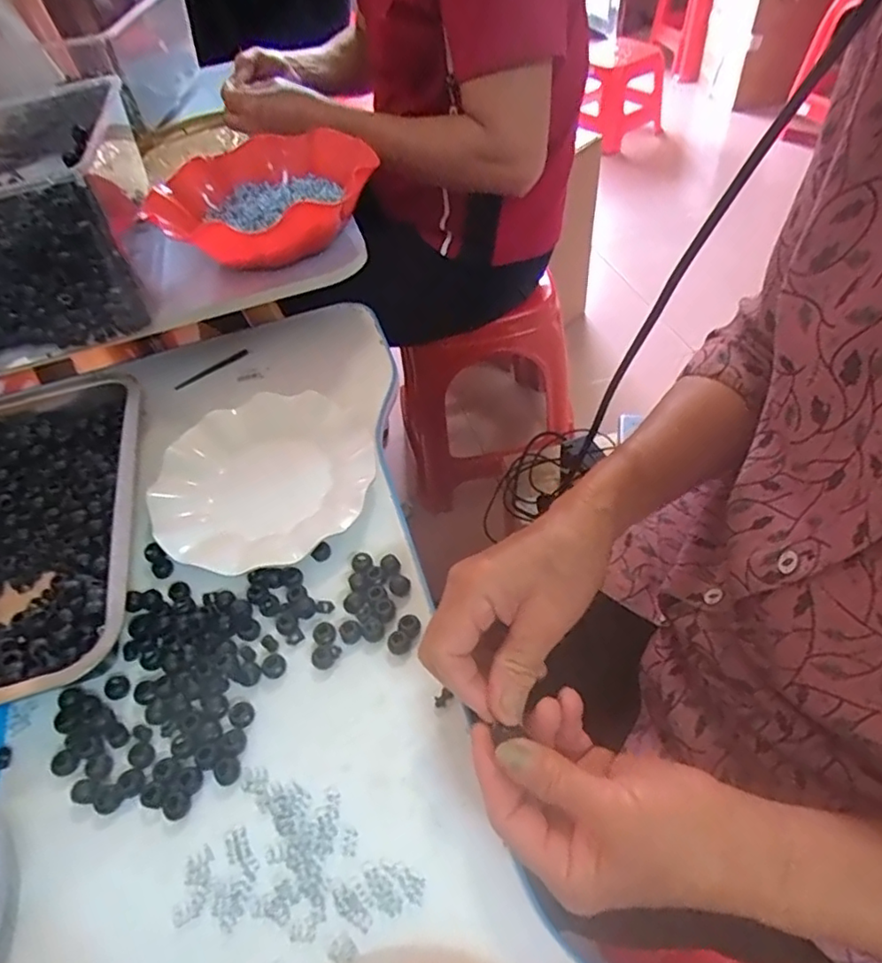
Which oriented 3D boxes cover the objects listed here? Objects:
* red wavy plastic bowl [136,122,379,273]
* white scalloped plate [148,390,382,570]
[{"bbox_3d":[-0.181,-0.293,0.615,0.217,0.083,0.230,-4,51,5],"label":"red wavy plastic bowl"},{"bbox_3d":[-0.148,-0.007,0.500,0.176,0.023,0.162,-4,51,5],"label":"white scalloped plate"}]

